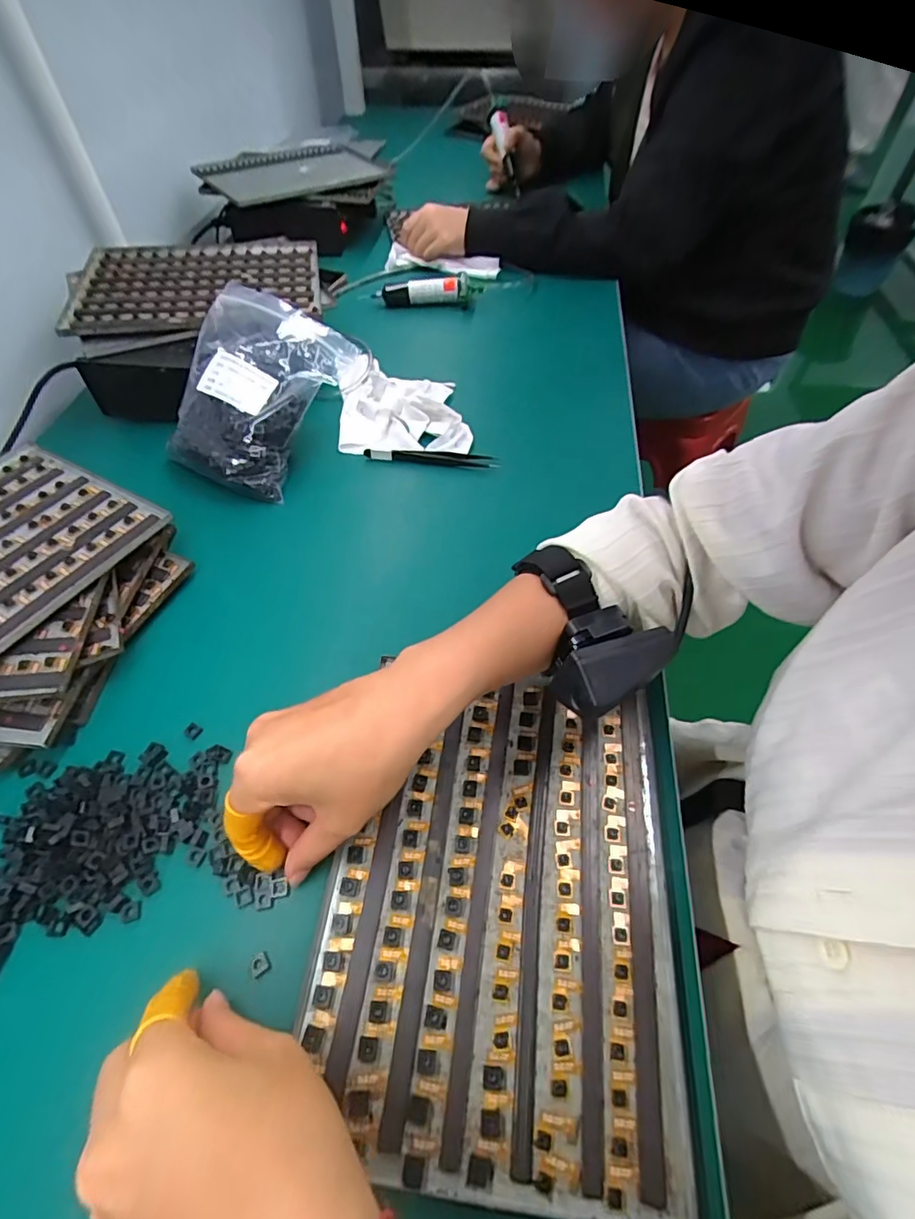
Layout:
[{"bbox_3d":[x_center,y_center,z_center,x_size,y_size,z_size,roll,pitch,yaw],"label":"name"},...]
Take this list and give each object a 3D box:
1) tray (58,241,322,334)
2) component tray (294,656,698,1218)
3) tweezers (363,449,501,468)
[{"bbox_3d":[-0.279,-0.355,0.572,0.252,0.021,0.189,-12,55,-8],"label":"tray"},{"bbox_3d":[0.024,0.150,0.284,0.180,0.005,0.230,6,54,5],"label":"component tray"},{"bbox_3d":[-0.025,-0.143,0.495,0.125,0.014,0.010,4,54,4],"label":"tweezers"}]

